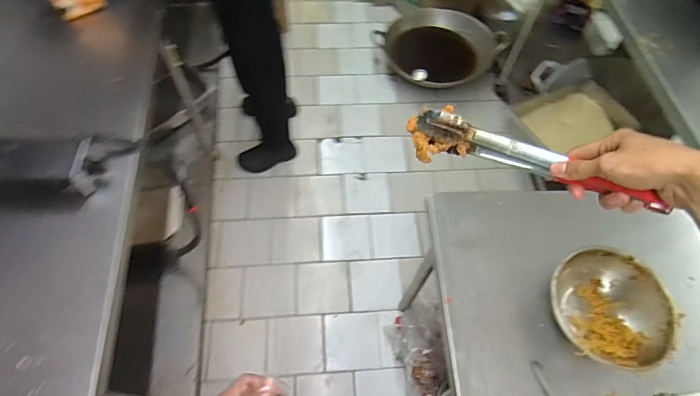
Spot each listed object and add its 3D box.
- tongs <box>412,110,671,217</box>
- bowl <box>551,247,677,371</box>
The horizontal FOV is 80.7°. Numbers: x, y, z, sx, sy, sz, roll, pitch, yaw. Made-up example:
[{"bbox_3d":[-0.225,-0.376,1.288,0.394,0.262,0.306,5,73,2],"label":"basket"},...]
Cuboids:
[{"bbox_3d":[0.211,-0.044,0.504,0.295,0.046,0.029,29,62,33],"label":"tongs"},{"bbox_3d":[0.426,0.185,0.696,0.195,0.076,0.184,1,61,-2],"label":"bowl"}]

